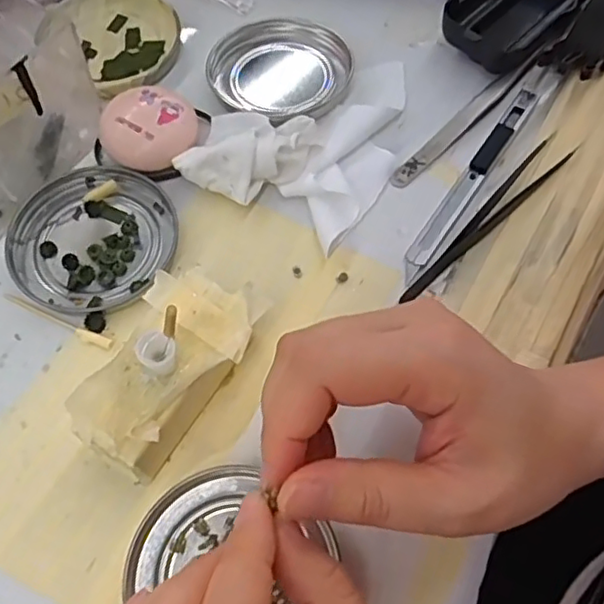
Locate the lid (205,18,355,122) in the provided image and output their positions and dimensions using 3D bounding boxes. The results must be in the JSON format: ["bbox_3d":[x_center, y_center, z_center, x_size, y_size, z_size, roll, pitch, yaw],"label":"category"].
[{"bbox_3d":[-0.011,-0.131,0.348,0.073,0.012,0.072,0,64,0],"label":"lid"}]

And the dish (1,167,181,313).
[{"bbox_3d":[-0.102,-0.032,0.305,0.077,0.008,0.076,0,64,0],"label":"dish"}]

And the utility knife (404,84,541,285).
[{"bbox_3d":[0.090,-0.067,0.323,0.011,0.004,0.144,31,68,14],"label":"utility knife"}]

